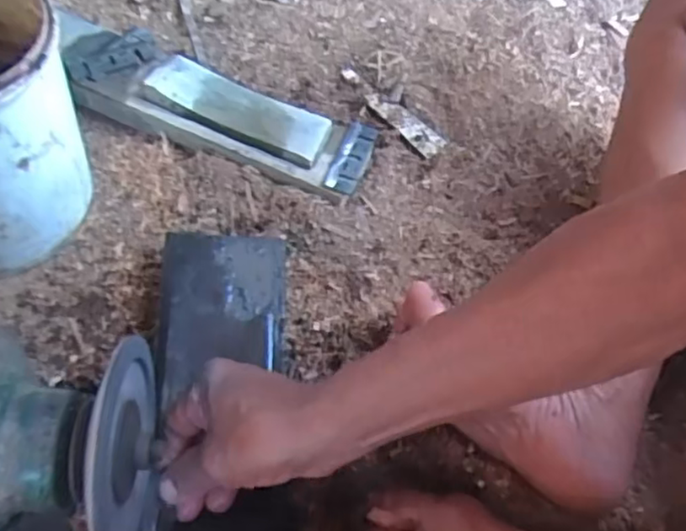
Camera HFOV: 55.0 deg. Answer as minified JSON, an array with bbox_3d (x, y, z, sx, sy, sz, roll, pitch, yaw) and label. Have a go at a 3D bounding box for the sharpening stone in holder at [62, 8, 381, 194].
[{"bbox_3d":[-0.134,-0.158,0.644,0.340,0.051,0.093,23,60,7],"label":"sharpening stone in holder"}]

